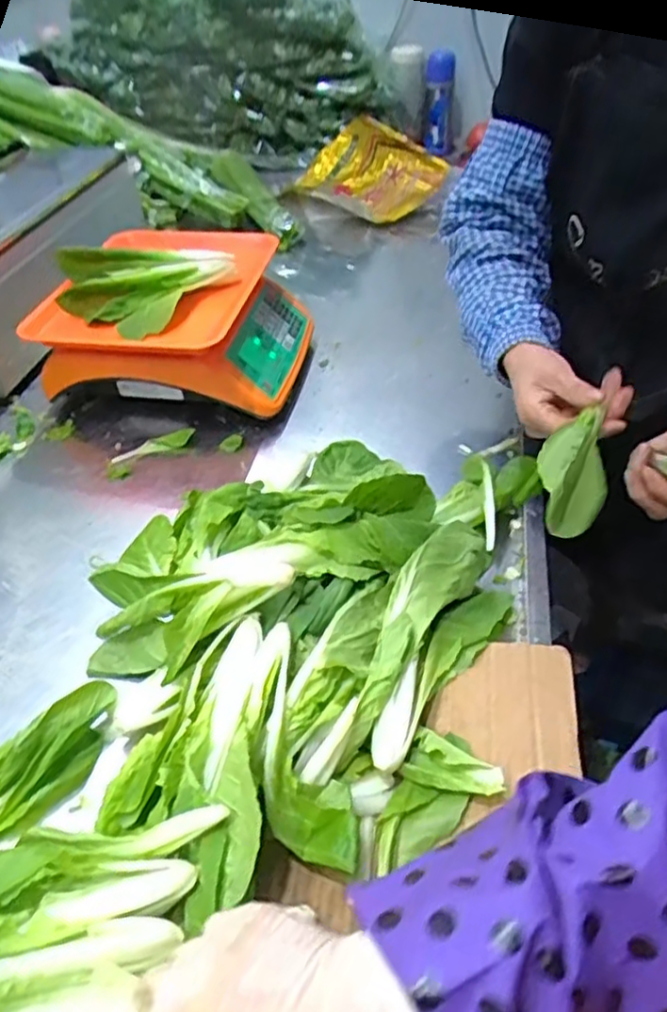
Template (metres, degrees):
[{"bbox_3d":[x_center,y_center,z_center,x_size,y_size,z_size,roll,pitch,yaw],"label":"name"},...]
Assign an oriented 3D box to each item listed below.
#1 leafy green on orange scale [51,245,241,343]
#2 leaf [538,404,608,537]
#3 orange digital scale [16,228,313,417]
[{"bbox_3d":[-0.207,-0.252,0.770,0.193,0.045,0.142,-11,43,-10],"label":"leafy green on orange scale"},{"bbox_3d":[0.173,-0.031,0.490,0.047,0.037,0.123,17,45,19],"label":"leaf"},{"bbox_3d":[-0.182,-0.215,0.845,0.282,0.140,0.265,8,43,10],"label":"orange digital scale"}]

